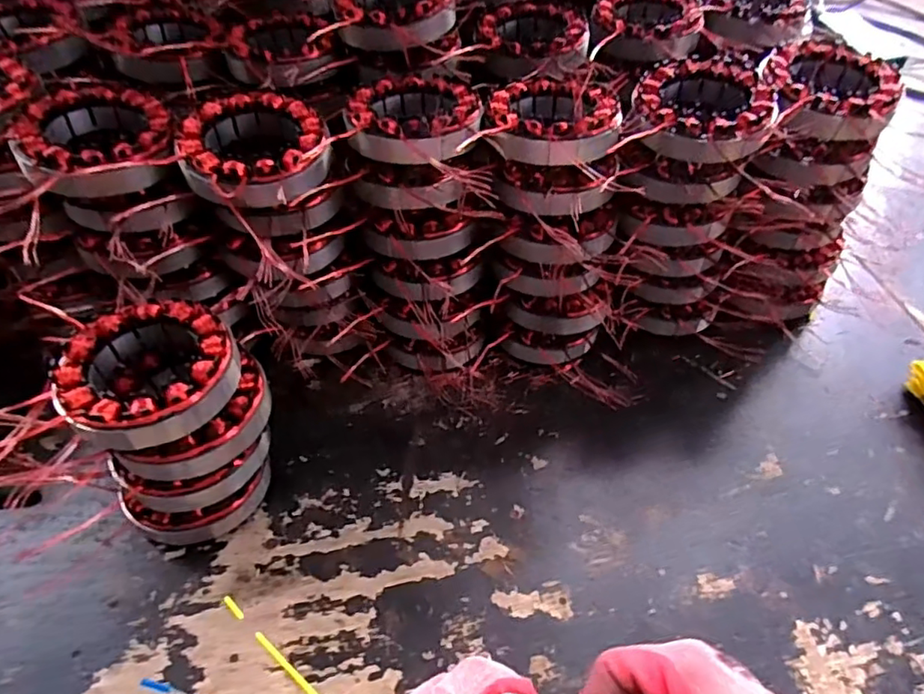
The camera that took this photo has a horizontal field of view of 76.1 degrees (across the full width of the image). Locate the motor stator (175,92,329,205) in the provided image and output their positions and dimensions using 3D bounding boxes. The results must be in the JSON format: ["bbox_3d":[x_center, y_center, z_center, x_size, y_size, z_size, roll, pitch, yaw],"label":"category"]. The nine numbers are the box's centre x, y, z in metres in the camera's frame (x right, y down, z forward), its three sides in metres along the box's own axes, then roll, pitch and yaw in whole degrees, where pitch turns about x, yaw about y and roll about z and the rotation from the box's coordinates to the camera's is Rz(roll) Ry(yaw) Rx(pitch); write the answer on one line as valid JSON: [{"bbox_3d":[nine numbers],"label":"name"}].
[{"bbox_3d":[-0.124,-0.118,0.358,0.083,0.029,0.083,1,52,-2],"label":"motor stator"}]

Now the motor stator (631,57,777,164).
[{"bbox_3d":[0.158,-0.158,0.388,0.084,0.026,0.090,15,50,11],"label":"motor stator"}]

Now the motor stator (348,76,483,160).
[{"bbox_3d":[-0.030,-0.150,0.382,0.083,0.027,0.087,9,49,6],"label":"motor stator"}]

